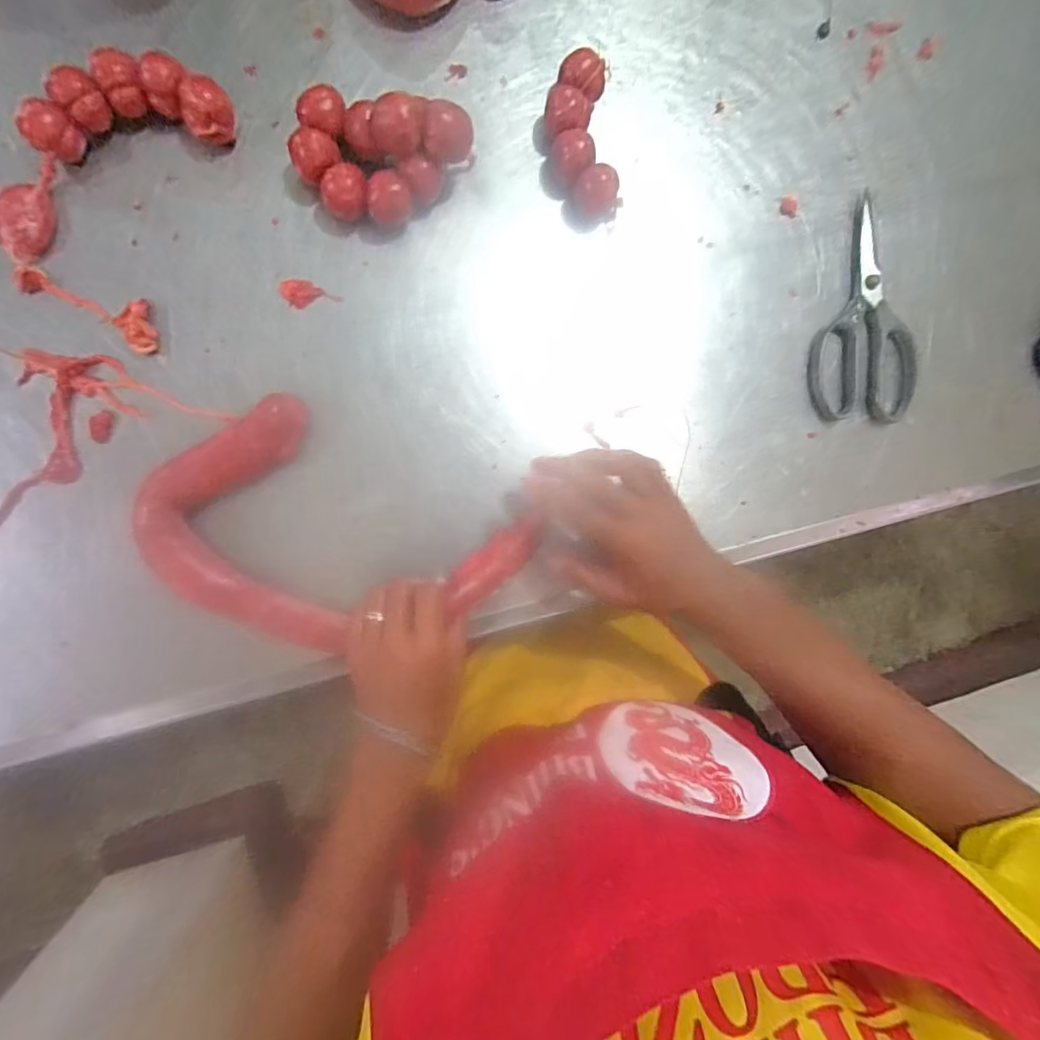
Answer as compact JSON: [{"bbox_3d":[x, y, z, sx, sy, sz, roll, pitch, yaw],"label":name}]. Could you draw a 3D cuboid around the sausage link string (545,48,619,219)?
[{"bbox_3d":[0.049,-0.307,0.420,0.050,0.032,0.117,-6,94,-8],"label":"sausage link string"}]

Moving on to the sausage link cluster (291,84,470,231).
[{"bbox_3d":[-0.106,-0.270,0.391,0.125,0.047,0.086,15,91,-9],"label":"sausage link cluster"}]

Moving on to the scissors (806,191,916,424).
[{"bbox_3d":[0.312,-0.189,0.474,0.106,0.009,0.194,-5,94,-8],"label":"scissors"}]

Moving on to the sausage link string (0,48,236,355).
[{"bbox_3d":[-0.298,-0.240,0.374,0.120,0.032,0.192,22,90,-9],"label":"sausage link string"}]

